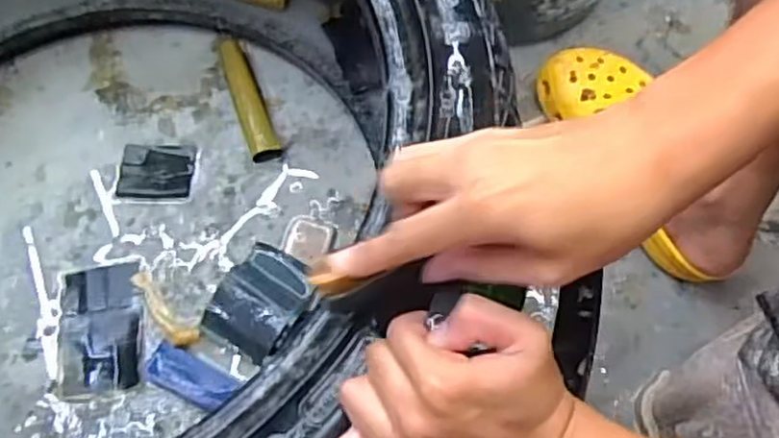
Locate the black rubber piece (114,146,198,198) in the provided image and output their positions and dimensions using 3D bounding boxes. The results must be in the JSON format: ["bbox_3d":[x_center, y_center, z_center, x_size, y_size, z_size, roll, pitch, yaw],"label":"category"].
[{"bbox_3d":[-0.231,-0.049,0.692,0.072,0.004,0.059,0,65,0],"label":"black rubber piece"}]

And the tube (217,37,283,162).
[{"bbox_3d":[-0.149,-0.130,0.719,0.030,0.033,0.158,-19,66,-9],"label":"tube"}]

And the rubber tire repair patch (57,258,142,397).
[{"bbox_3d":[-0.260,0.097,0.626,0.072,0.005,0.118,-8,65,-4],"label":"rubber tire repair patch"}]

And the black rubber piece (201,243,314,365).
[{"bbox_3d":[-0.114,0.072,0.622,0.071,0.025,0.093,30,68,13],"label":"black rubber piece"}]

